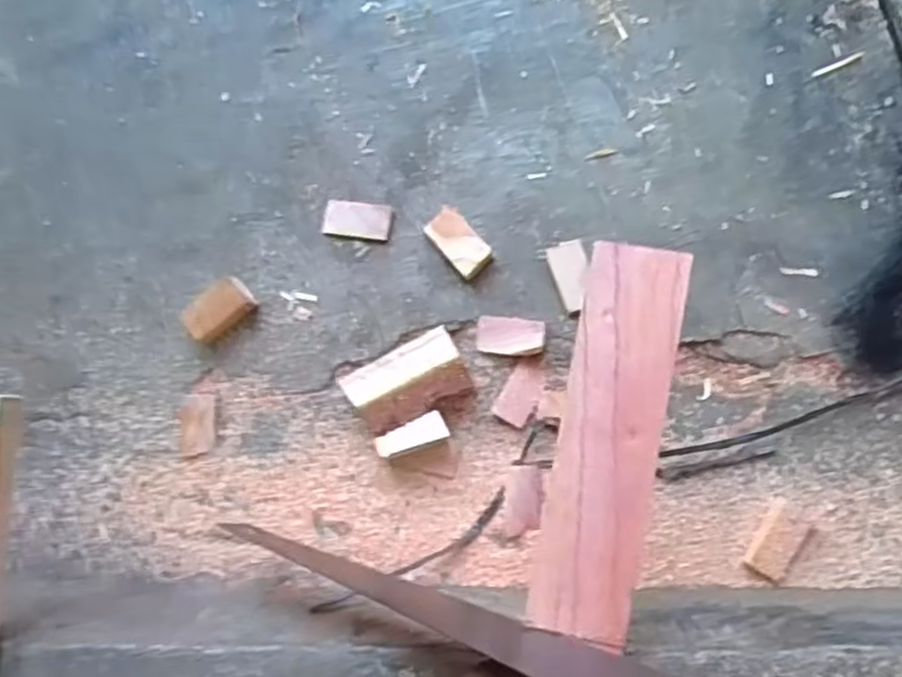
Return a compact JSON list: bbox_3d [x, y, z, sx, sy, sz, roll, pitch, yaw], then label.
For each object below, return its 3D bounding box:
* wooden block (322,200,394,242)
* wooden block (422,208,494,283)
[{"bbox_3d":[-0.079,-0.101,0.649,0.059,0.006,0.031,8,84,7],"label":"wooden block"},{"bbox_3d":[0.007,-0.079,0.629,0.032,0.018,0.061,-39,81,0],"label":"wooden block"}]

